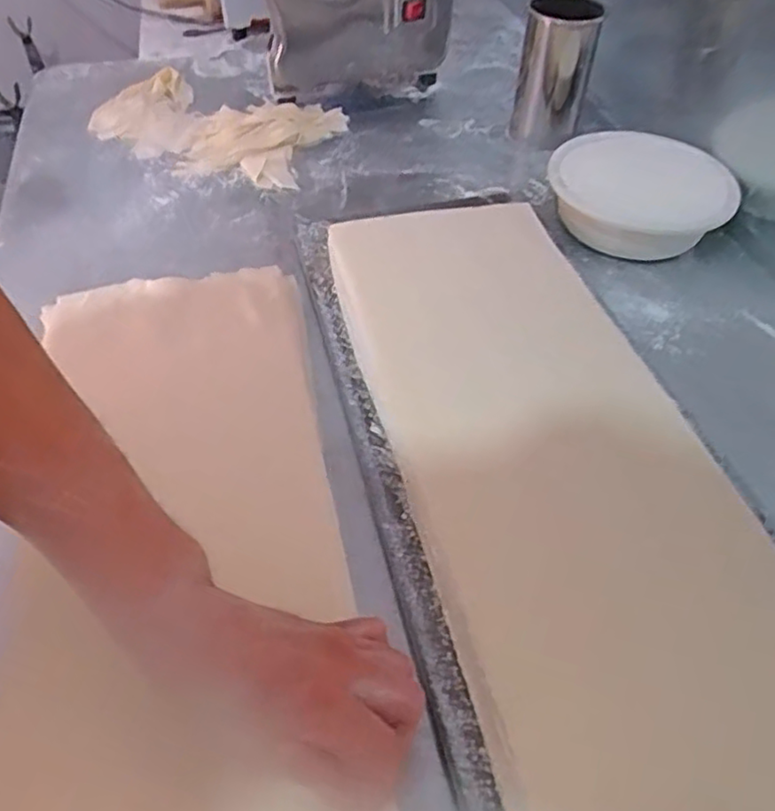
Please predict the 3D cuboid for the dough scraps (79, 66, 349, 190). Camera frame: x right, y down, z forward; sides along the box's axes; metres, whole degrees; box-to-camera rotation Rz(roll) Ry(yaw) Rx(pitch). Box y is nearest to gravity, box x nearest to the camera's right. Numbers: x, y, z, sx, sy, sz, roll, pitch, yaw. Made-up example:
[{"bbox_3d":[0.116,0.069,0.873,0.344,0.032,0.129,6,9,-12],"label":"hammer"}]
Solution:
[{"bbox_3d":[-0.235,-0.378,0.864,0.322,0.022,0.204,20,52,16],"label":"dough scraps"}]

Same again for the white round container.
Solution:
[{"bbox_3d":[0.272,-0.237,0.725,0.192,0.071,0.196,10,50,8],"label":"white round container"}]

